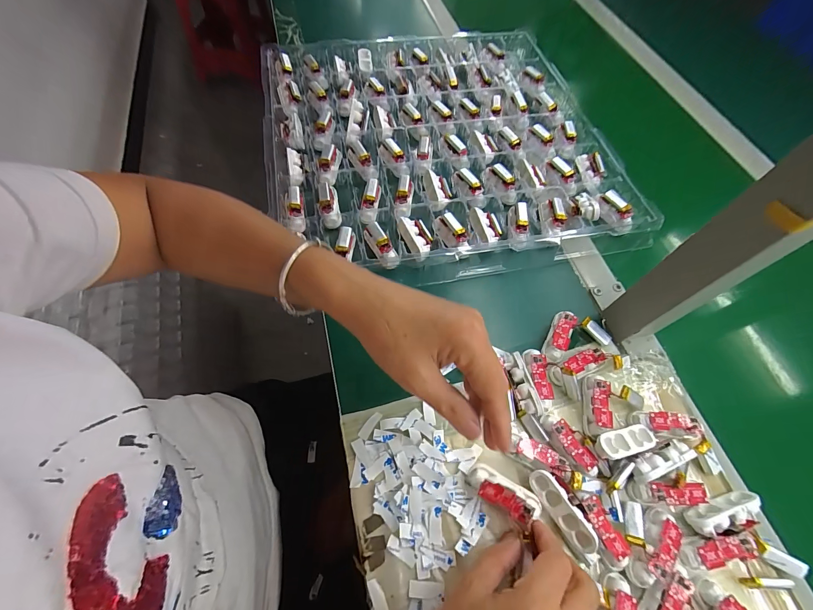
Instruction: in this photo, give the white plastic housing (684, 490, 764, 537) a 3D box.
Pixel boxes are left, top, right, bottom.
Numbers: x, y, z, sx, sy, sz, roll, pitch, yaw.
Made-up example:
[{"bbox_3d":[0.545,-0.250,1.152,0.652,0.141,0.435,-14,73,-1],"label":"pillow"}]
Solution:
[{"bbox_3d":[0.263,0.174,0.284,0.058,0.018,0.020,-11,64,-10],"label":"white plastic housing"}]

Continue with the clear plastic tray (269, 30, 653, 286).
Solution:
[{"bbox_3d":[0.040,-0.243,0.490,0.452,0.035,0.462,-10,63,-9],"label":"clear plastic tray"}]

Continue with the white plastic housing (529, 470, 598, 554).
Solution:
[{"bbox_3d":[0.128,0.166,0.279,0.020,0.015,0.063,-50,58,24],"label":"white plastic housing"}]

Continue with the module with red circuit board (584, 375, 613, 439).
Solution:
[{"bbox_3d":[0.181,0.095,0.325,0.017,0.020,0.054,9,62,1],"label":"module with red circuit board"}]

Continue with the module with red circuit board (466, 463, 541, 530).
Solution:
[{"bbox_3d":[0.080,0.154,0.281,0.059,0.015,0.025,29,66,17],"label":"module with red circuit board"}]

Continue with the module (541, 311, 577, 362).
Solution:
[{"bbox_3d":[0.158,0.032,0.357,0.021,0.016,0.056,25,63,9],"label":"module"}]

